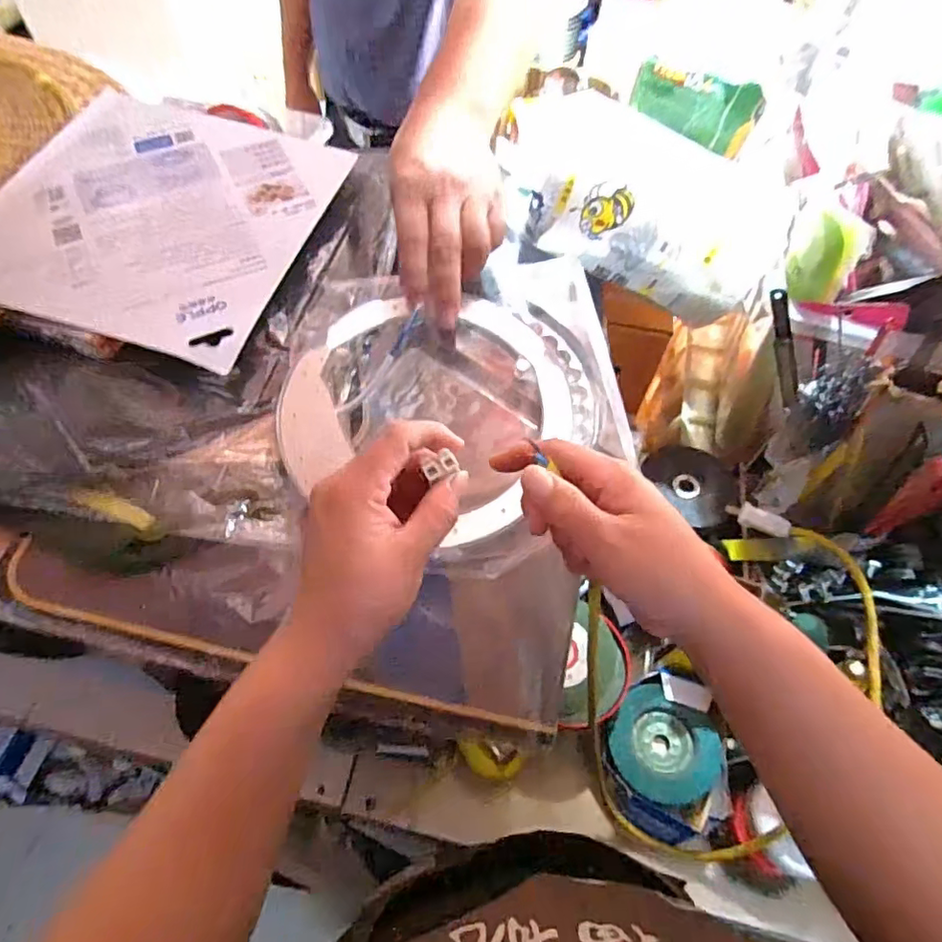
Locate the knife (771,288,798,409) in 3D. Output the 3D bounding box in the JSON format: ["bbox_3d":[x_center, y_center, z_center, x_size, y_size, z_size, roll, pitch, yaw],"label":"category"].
[{"bbox_3d":[0.225,-0.088,0.399,0.013,0.100,0.012,7,52,39],"label":"knife"}]

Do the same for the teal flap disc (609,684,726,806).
[{"bbox_3d":[0.179,0.252,0.509,0.103,0.020,0.090,24,60,14],"label":"teal flap disc"}]

